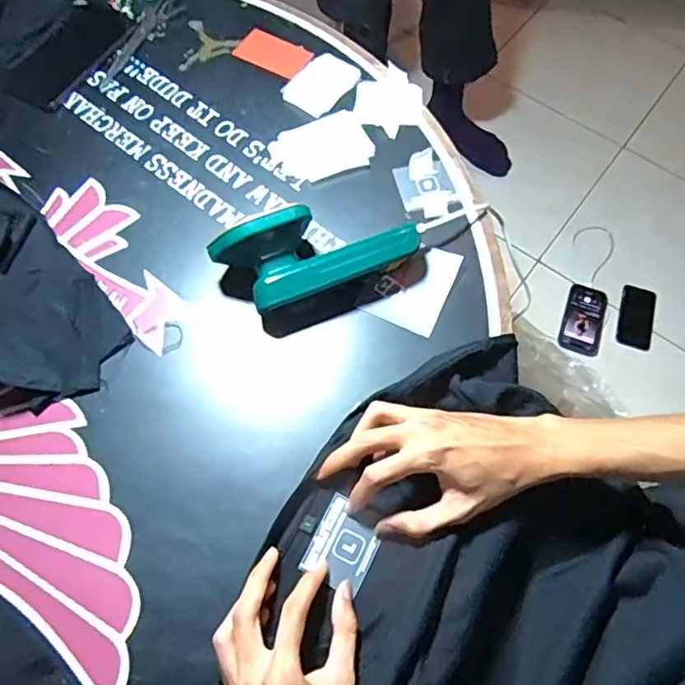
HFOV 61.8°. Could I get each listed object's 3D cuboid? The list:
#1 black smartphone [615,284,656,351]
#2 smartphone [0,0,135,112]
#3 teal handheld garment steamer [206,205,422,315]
[{"bbox_3d":[0.607,-0.053,1.180,0.073,0.007,0.138,17,68,7],"label":"black smartphone"},{"bbox_3d":[-0.326,-0.348,0.679,0.076,0.016,0.175,27,69,10],"label":"smartphone"},{"bbox_3d":[-0.022,-0.086,0.533,0.187,0.076,0.079,-20,69,-9],"label":"teal handheld garment steamer"}]

